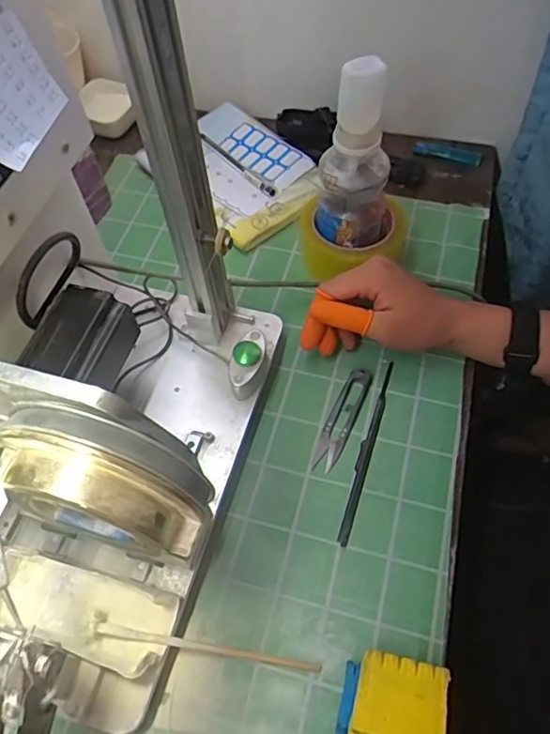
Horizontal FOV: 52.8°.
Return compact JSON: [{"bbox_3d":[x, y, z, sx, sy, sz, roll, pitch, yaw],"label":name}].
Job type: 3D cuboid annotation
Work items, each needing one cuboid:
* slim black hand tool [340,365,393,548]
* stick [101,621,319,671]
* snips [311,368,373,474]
[{"bbox_3d":[0.077,0.066,0.462,0.010,0.010,0.166,15,60,12],"label":"slim black hand tool"},{"bbox_3d":[-0.045,0.194,0.381,0.154,0.008,0.006,12,59,-4],"label":"stick"},{"bbox_3d":[0.059,0.043,0.480,0.023,0.009,0.100,20,61,15],"label":"snips"}]

